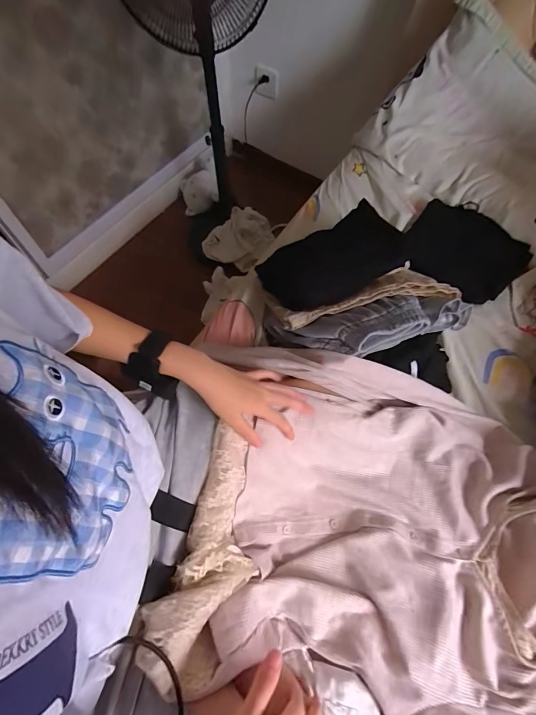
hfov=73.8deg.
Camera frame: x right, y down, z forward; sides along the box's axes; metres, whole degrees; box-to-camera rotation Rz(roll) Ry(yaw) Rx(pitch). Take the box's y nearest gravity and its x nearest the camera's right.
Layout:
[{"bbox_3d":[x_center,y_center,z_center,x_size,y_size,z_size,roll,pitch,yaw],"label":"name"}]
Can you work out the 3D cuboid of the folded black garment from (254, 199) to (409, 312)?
[{"bbox_3d":[0.113,-0.167,0.636,0.243,0.030,0.139,-31,78,8],"label":"folded black garment"}]

